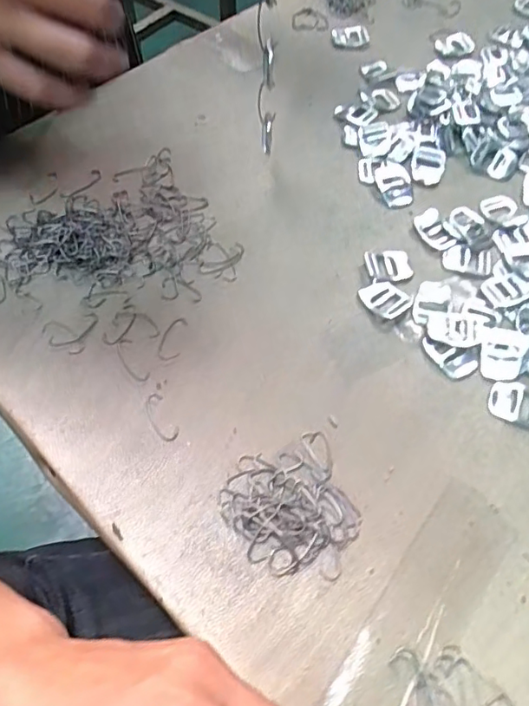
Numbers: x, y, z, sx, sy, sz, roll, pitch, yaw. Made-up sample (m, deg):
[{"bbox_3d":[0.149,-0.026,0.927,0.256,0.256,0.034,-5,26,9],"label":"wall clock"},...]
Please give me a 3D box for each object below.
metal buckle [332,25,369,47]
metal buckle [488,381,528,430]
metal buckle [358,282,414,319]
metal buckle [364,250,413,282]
[{"bbox_3d":[0.094,-0.349,0.610,0.039,0.004,0.039,1,59,-1],"label":"metal buckle"},{"bbox_3d":[0.172,0.035,0.375,0.039,0.004,0.029,24,61,12],"label":"metal buckle"},{"bbox_3d":[0.092,-0.042,0.419,0.030,0.004,0.034,-35,66,-20],"label":"metal buckle"},{"bbox_3d":[0.098,-0.069,0.436,0.036,0.004,0.029,-10,60,-8],"label":"metal buckle"}]

